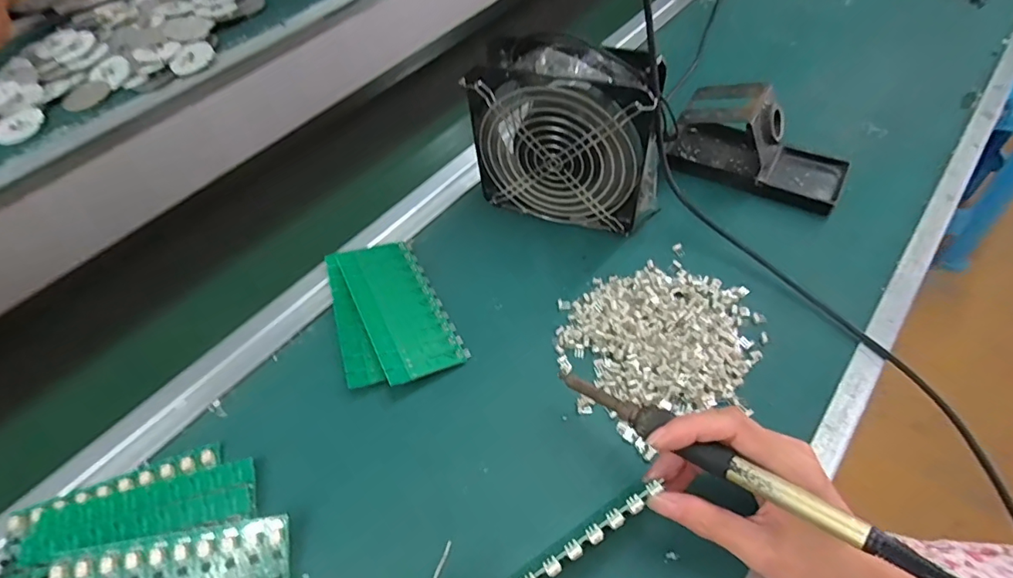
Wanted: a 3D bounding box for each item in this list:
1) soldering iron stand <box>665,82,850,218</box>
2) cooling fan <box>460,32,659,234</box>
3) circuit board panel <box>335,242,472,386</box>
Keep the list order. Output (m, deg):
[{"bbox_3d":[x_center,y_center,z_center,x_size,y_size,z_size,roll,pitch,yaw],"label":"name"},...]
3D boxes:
[{"bbox_3d":[0.242,-0.141,0.467,0.156,0.068,0.076,25,60,21],"label":"soldering iron stand"},{"bbox_3d":[0.053,-0.130,0.428,0.155,0.150,0.057,14,57,15],"label":"cooling fan"},{"bbox_3d":[-0.089,0.013,0.412,0.067,0.004,0.137,-15,54,-29],"label":"circuit board panel"}]

